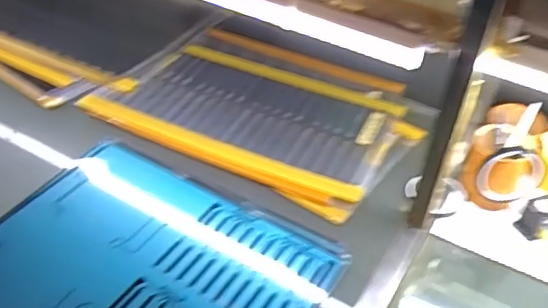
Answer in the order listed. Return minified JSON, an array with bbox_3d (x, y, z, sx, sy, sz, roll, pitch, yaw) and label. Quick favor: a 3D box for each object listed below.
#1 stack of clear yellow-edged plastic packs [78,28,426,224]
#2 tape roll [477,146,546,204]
[{"bbox_3d":[-0.011,-0.083,0.988,0.491,0.025,0.352,22,45,20],"label":"stack of clear yellow-edged plastic packs"},{"bbox_3d":[0.338,0.032,0.800,0.095,0.099,0.031,-4,42,-7],"label":"tape roll"}]

